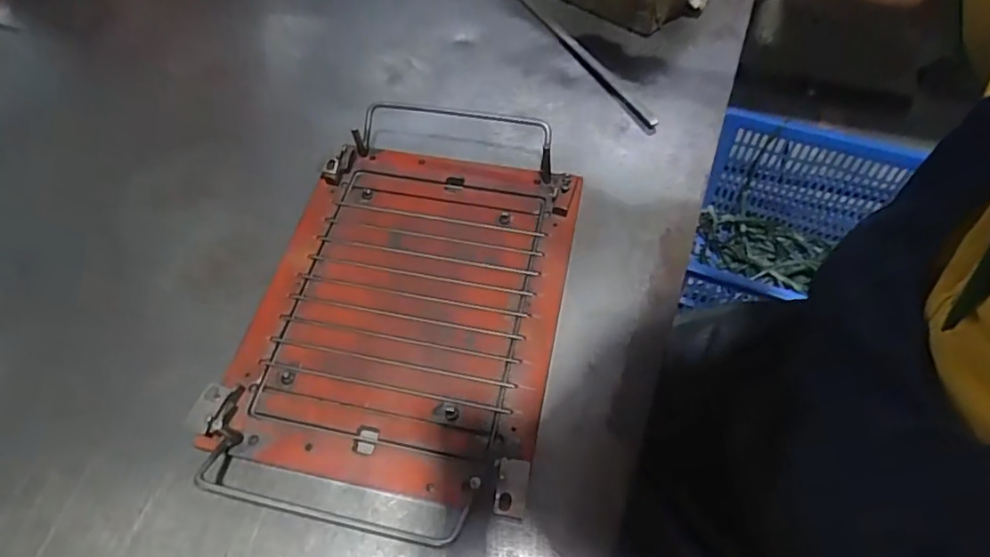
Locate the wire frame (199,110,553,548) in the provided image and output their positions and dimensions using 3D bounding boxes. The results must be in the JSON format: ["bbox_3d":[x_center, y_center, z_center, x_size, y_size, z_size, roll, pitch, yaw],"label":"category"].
[{"bbox_3d":[-0.069,0.008,0.465,0.196,0.041,0.361,8,59,10],"label":"wire frame"}]

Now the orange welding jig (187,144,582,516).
[{"bbox_3d":[-0.068,0.012,0.465,0.236,0.028,0.292,8,59,10],"label":"orange welding jig"}]

